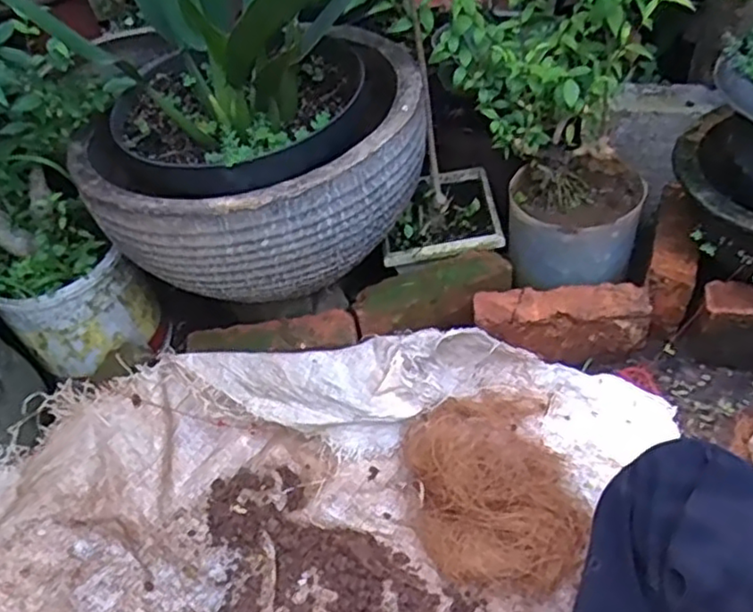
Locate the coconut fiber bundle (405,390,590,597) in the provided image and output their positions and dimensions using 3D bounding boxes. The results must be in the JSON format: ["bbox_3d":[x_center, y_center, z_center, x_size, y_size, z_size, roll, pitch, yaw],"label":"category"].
[{"bbox_3d":[0.120,0.177,0.682,0.172,0.073,0.226,-12,45,-4],"label":"coconut fiber bundle"}]

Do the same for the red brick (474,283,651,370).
[{"bbox_3d":[0.214,0.026,0.780,0.189,0.099,0.046,-1,46,7],"label":"red brick"}]

